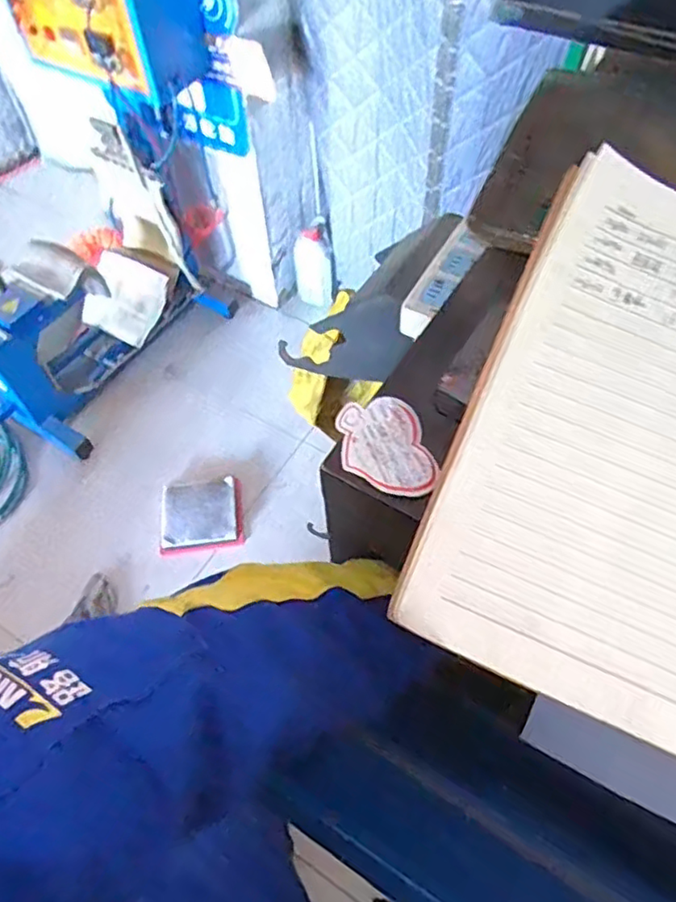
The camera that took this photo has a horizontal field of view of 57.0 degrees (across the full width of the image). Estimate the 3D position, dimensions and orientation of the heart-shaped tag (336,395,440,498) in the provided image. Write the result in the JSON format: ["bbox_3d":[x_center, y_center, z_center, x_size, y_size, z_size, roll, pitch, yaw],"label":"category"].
[{"bbox_3d":[0.027,-0.002,0.357,0.048,0.004,0.067,-12,58,-2],"label":"heart-shaped tag"}]

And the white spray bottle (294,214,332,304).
[{"bbox_3d":[-0.074,-0.543,1.836,0.102,0.265,0.081,-9,57,-4],"label":"white spray bottle"}]

